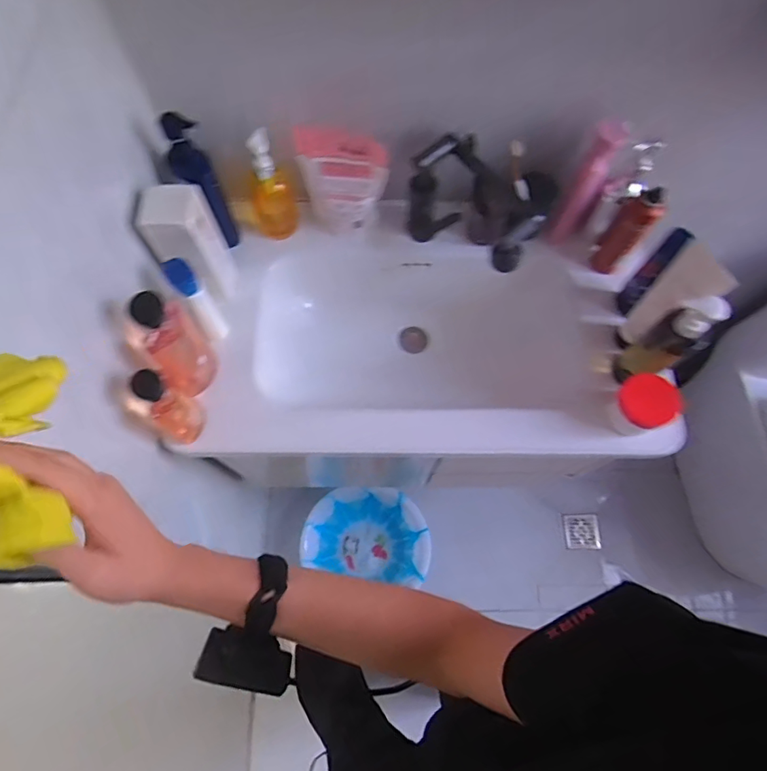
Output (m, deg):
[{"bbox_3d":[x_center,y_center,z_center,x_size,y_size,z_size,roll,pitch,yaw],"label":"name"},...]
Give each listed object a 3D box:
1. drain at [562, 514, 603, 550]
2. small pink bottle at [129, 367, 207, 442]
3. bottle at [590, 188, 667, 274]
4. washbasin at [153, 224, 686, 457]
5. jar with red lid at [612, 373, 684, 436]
[{"bbox_3d":[0.625,0.458,1.526,0.117,0.008,0.106,-1,81,-3],"label":"drain"},{"bbox_3d":[-0.290,0.031,0.662,0.037,0.167,0.059,43,73,14],"label":"small pink bottle"},{"bbox_3d":[0.398,-0.251,0.801,0.056,0.182,0.054,28,70,10],"label":"bottle"},{"bbox_3d":[0.074,-0.082,0.869,0.696,0.193,0.389,1,68,-1],"label":"washbasin"},{"bbox_3d":[0.392,0.030,0.729,0.079,0.065,0.082,0,68,-1],"label":"jar with red lid"}]

